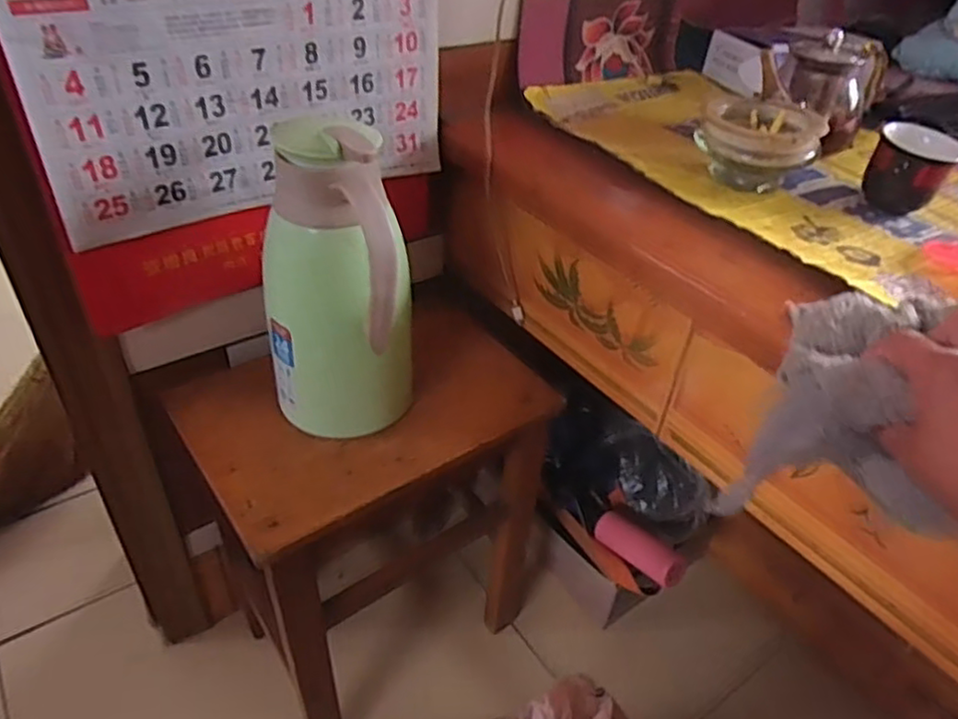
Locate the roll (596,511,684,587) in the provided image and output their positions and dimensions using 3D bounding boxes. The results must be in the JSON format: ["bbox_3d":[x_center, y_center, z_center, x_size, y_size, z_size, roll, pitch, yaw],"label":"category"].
[{"bbox_3d":[0.211,0.240,0.879,0.130,0.038,0.047,34,48,30],"label":"roll"}]

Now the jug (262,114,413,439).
[{"bbox_3d":[-0.120,-0.056,0.572,0.122,0.262,0.103,5,39,0],"label":"jug"}]

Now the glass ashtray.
[{"bbox_3d":[0.255,-0.196,0.625,0.102,0.060,0.093,24,43,23],"label":"glass ashtray"}]

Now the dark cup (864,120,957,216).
[{"bbox_3d":[0.391,-0.170,0.614,0.071,0.065,0.072,24,43,23],"label":"dark cup"}]

